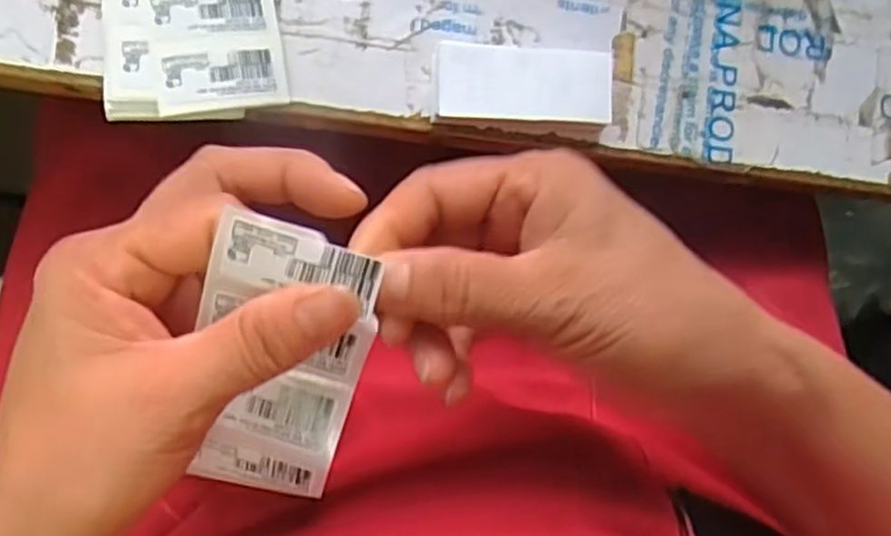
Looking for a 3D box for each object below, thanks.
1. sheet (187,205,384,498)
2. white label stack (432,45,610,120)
[{"bbox_3d":[-0.049,0.031,0.221,0.048,0.007,0.093,12,113,-9],"label":"sheet"},{"bbox_3d":[0.031,-0.078,0.317,0.078,0.024,0.031,-2,89,-10],"label":"white label stack"}]

